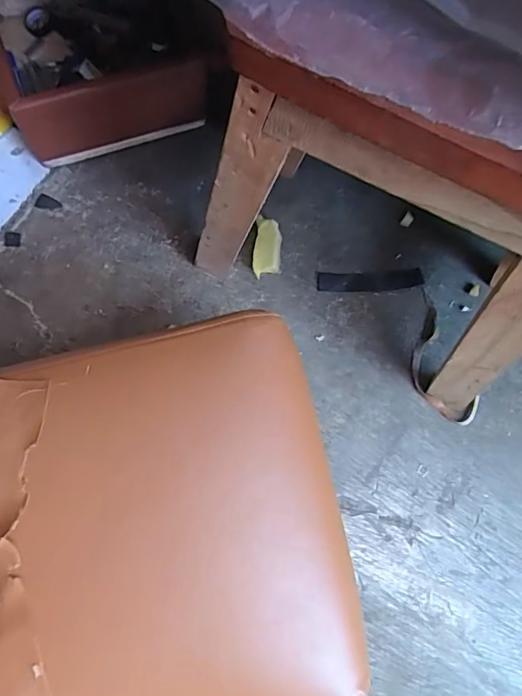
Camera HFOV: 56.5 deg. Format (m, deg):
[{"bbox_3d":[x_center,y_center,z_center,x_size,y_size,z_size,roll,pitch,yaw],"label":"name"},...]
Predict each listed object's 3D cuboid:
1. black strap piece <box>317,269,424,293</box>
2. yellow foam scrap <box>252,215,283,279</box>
[{"bbox_3d":[0.171,-0.104,0.767,0.160,0.005,0.032,-2,84,3],"label":"black strap piece"},{"bbox_3d":[0.010,-0.159,0.773,0.043,0.030,0.091,5,75,2],"label":"yellow foam scrap"}]

